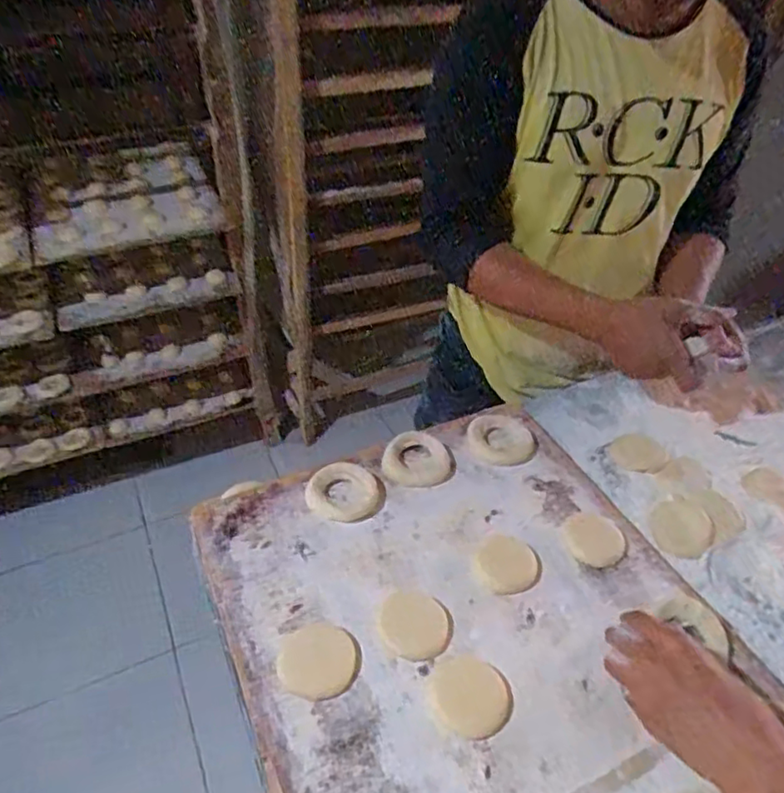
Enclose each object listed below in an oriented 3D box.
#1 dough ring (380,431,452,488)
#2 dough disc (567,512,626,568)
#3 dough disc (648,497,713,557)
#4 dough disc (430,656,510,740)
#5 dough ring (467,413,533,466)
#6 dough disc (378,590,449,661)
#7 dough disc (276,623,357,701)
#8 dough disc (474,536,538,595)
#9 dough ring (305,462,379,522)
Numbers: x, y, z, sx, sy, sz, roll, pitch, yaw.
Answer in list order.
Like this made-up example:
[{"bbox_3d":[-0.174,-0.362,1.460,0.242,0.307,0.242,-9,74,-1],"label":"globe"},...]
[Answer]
[{"bbox_3d":[0.026,0.070,0.713,0.078,0.011,0.074,1,42,-1],"label":"dough ring"},{"bbox_3d":[0.210,0.148,0.648,0.058,0.005,0.072,21,45,20],"label":"dough disc"},{"bbox_3d":[0.320,0.143,0.686,0.062,0.004,0.073,19,53,24],"label":"dough disc"},{"bbox_3d":[0.066,0.252,0.527,0.063,0.004,0.065,1,42,-1],"label":"dough disc"},{"bbox_3d":[0.130,0.049,0.741,0.072,0.012,0.079,1,42,-1],"label":"dough ring"},{"bbox_3d":[0.020,0.206,0.568,0.061,0.004,0.065,1,42,-1],"label":"dough disc"},{"bbox_3d":[-0.064,0.227,0.540,0.065,0.005,0.062,1,42,-1],"label":"dough disc"},{"bbox_3d":[0.113,0.166,0.621,0.061,0.004,0.060,1,42,-1],"label":"dough disc"},{"bbox_3d":[-0.053,0.102,0.669,0.074,0.012,0.067,8,42,7],"label":"dough ring"}]

